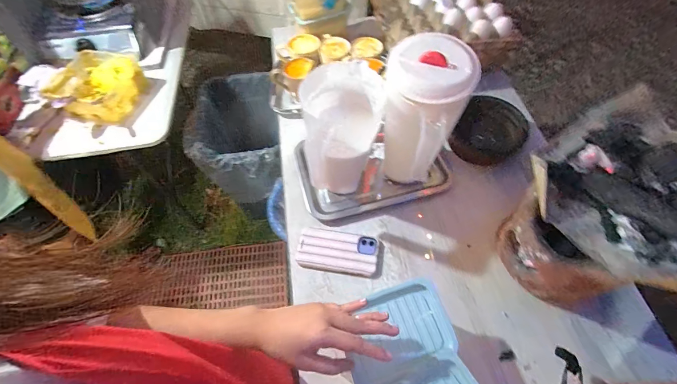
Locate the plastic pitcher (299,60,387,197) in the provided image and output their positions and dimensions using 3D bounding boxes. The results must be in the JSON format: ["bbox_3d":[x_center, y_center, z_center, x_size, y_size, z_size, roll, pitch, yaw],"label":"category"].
[{"bbox_3d":[0.010,-0.099,0.603,0.138,0.228,0.174,-7,60,-1],"label":"plastic pitcher"}]

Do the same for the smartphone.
[{"bbox_3d":[-0.002,0.110,0.606,0.146,0.013,0.078,6,60,6],"label":"smartphone"}]

